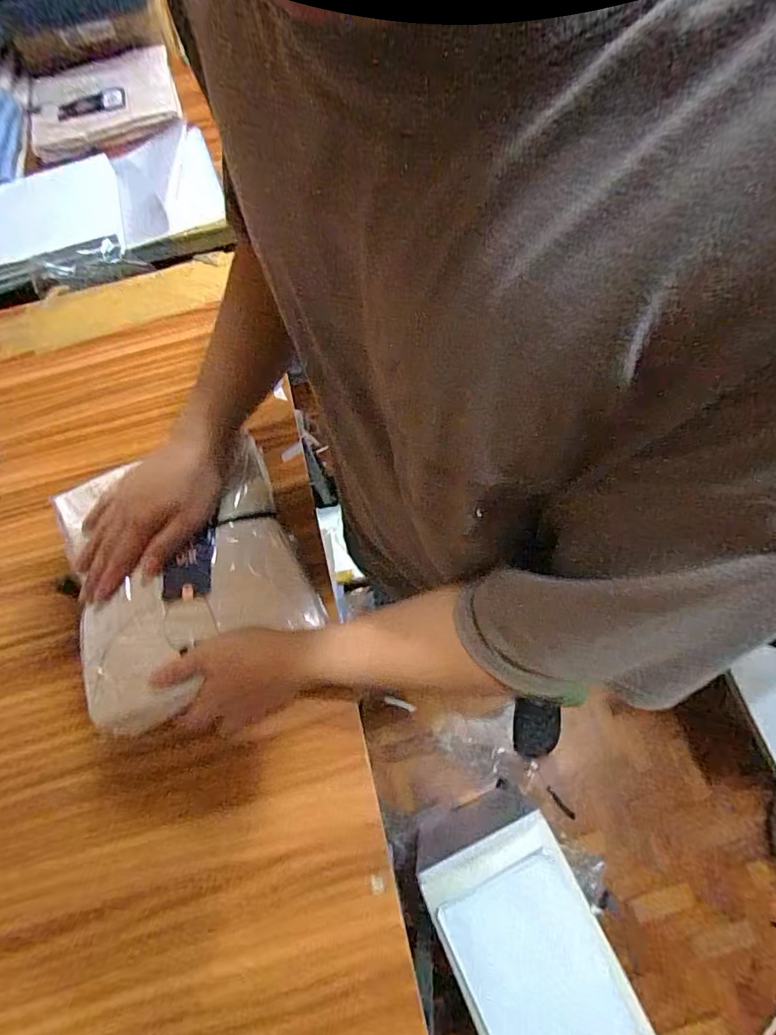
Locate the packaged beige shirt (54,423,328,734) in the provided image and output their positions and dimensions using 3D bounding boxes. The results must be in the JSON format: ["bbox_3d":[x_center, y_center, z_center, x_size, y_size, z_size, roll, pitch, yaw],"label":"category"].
[{"bbox_3d":[-0.207,0.044,0.486,0.215,0.039,0.252,-24,67,-7],"label":"packaged beige shirt"}]

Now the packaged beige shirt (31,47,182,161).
[{"bbox_3d":[-0.519,-0.750,0.874,0.265,0.052,0.179,-16,67,-2],"label":"packaged beige shirt"}]

